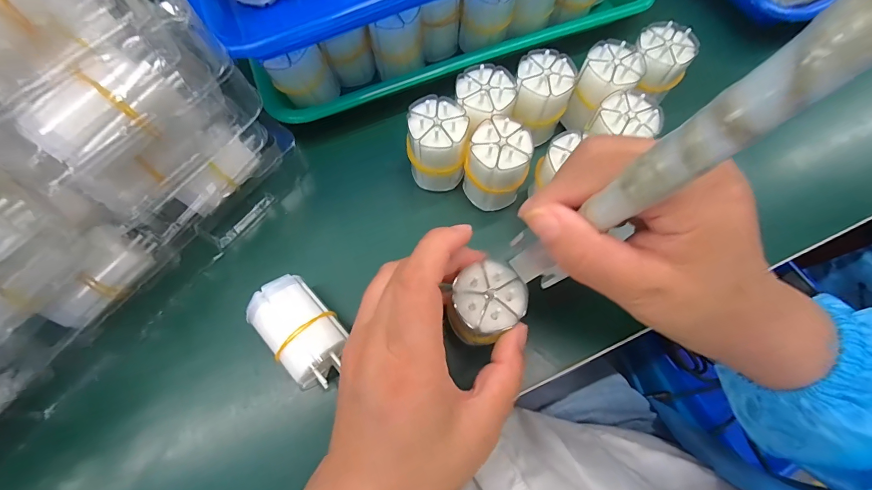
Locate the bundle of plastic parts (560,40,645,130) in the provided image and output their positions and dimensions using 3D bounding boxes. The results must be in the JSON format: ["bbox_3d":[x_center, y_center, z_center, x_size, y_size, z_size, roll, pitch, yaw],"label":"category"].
[{"bbox_3d":[0.117,-0.109,0.272,0.035,0.051,0.039,25,71,10],"label":"bundle of plastic parts"}]

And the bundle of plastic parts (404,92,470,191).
[{"bbox_3d":[0.001,-0.065,0.259,0.037,0.058,0.040,-1,69,0],"label":"bundle of plastic parts"}]

